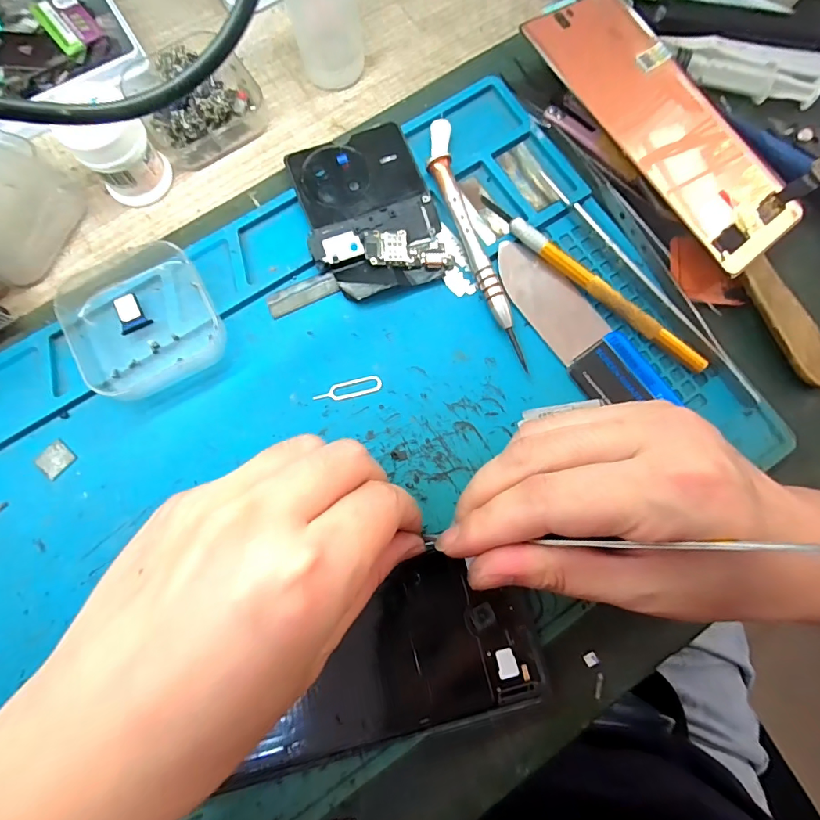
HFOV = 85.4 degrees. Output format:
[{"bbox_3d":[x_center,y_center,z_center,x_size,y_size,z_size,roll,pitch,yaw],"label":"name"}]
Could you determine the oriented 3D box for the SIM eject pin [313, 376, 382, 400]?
[{"bbox_3d":[-0.030,-0.010,0.215,0.033,0.004,0.008,-12,86,-3],"label":"SIM eject pin"}]

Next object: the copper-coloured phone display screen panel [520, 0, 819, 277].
[{"bbox_3d":[0.132,-0.146,0.226,0.072,0.007,0.158,-36,86,-16],"label":"copper-coloured phone display screen panel"}]

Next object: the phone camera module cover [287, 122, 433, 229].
[{"bbox_3d":[-0.028,-0.120,0.231,0.062,0.007,0.046,-20,80,-5],"label":"phone camera module cover"}]

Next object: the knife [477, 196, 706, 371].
[{"bbox_3d":[0.089,-0.062,0.220,0.132,0.011,0.008,38,81,6],"label":"knife"}]

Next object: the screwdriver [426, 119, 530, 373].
[{"bbox_3d":[0.030,-0.086,0.223,0.018,0.012,0.137,-15,80,-4],"label":"screwdriver"}]

